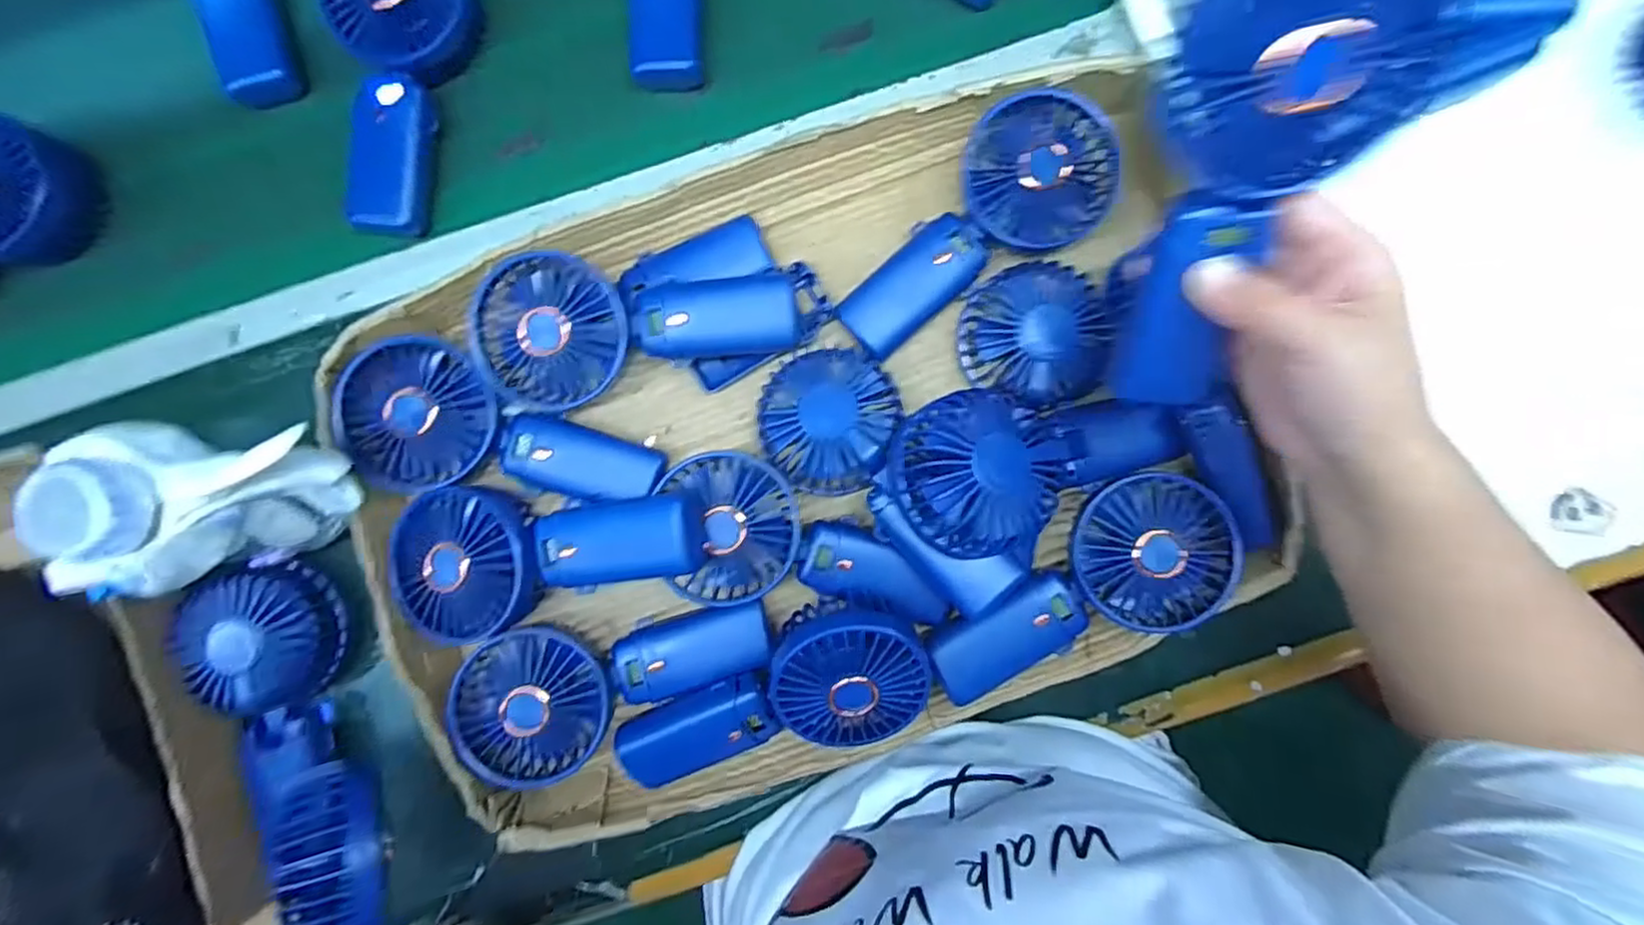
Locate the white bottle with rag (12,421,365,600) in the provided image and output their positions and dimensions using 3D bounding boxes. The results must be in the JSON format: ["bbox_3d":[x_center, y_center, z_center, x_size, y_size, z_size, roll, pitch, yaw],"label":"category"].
[{"bbox_3d":[-0.300,0.023,0.359,0.090,0.131,0.077,-1,87,2],"label":"white bottle with rag"}]

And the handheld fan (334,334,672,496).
[{"bbox_3d":[-0.188,-0.015,0.419,0.183,0.031,0.077,16,88,-11],"label":"handheld fan"}]

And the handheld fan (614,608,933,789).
[{"bbox_3d":[-0.032,0.131,0.387,0.185,0.040,0.086,-12,87,1],"label":"handheld fan"}]

